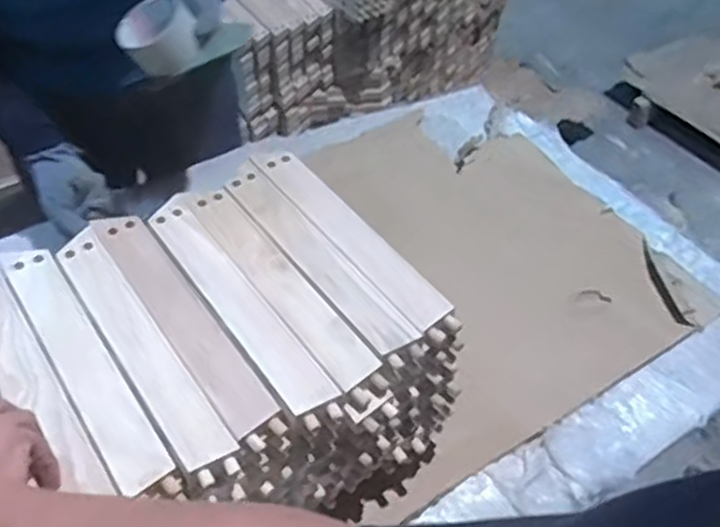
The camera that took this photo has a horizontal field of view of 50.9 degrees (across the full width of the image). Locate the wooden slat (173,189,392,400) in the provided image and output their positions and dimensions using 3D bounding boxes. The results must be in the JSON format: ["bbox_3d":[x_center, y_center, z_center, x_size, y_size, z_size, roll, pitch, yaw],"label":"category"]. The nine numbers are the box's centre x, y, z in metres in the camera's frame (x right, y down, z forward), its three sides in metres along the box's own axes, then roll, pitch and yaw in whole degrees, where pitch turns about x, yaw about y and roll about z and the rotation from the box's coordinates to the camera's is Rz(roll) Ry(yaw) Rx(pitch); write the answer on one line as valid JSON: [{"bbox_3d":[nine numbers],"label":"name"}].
[{"bbox_3d":[-0.077,0.014,0.704,0.045,0.013,0.290,-28,55,-25],"label":"wooden slat"}]

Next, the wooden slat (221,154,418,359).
[{"bbox_3d":[-0.047,-0.014,0.728,0.043,0.015,0.278,-28,55,-25],"label":"wooden slat"}]

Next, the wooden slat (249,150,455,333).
[{"bbox_3d":[-0.015,-0.035,0.747,0.043,0.014,0.279,-27,55,-25],"label":"wooden slat"}]

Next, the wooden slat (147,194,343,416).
[{"bbox_3d":[-0.117,0.028,0.688,0.044,0.014,0.279,-27,55,-25],"label":"wooden slat"}]

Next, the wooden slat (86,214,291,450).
[{"bbox_3d":[-0.157,0.047,0.668,0.045,0.010,0.281,-27,55,-25],"label":"wooden slat"}]

